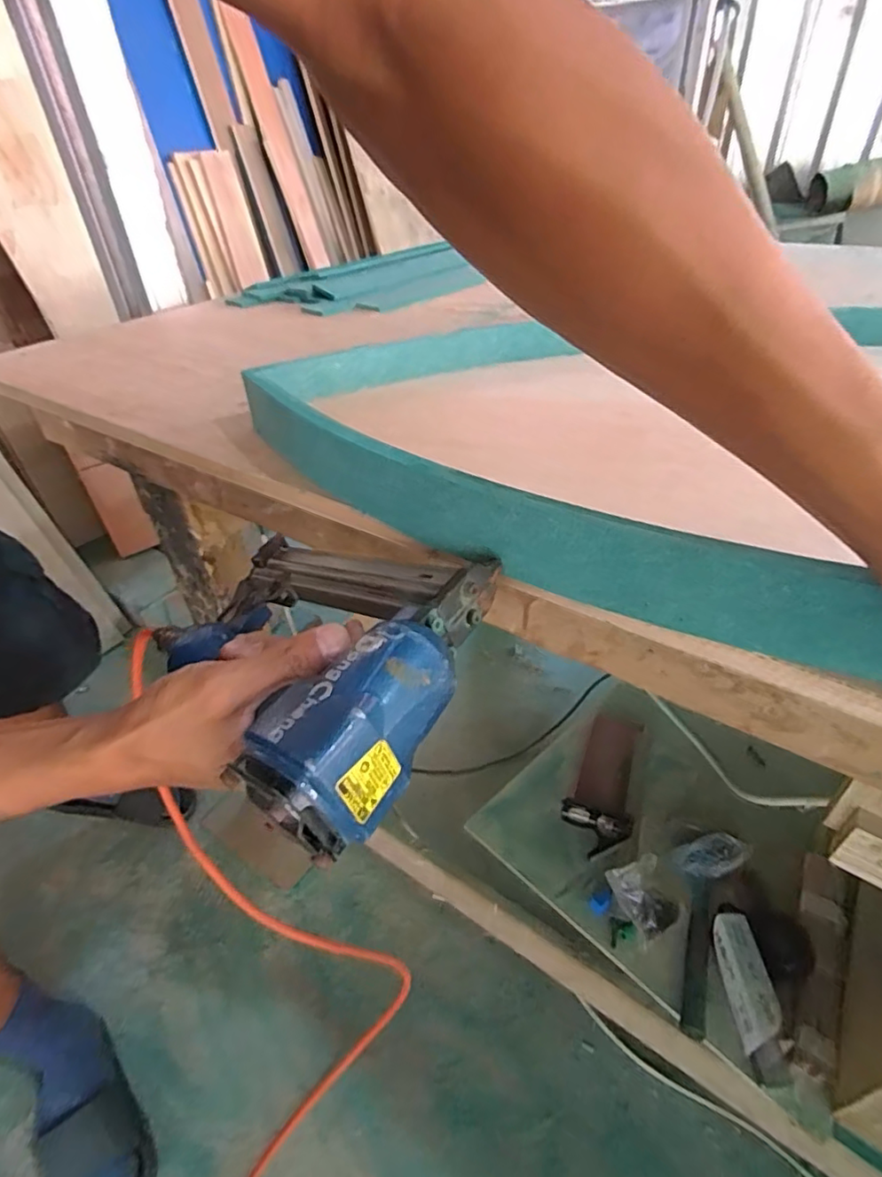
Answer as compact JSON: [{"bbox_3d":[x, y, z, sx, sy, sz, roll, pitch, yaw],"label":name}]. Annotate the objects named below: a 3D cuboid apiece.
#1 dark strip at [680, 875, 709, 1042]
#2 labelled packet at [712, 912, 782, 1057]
[{"bbox_3d":[0.320,0.448,0.720,0.026,0.021,0.196,13,41,19],"label":"dark strip"},{"bbox_3d":[0.346,0.443,0.661,0.038,0.050,0.124,-1,38,3],"label":"labelled packet"}]

